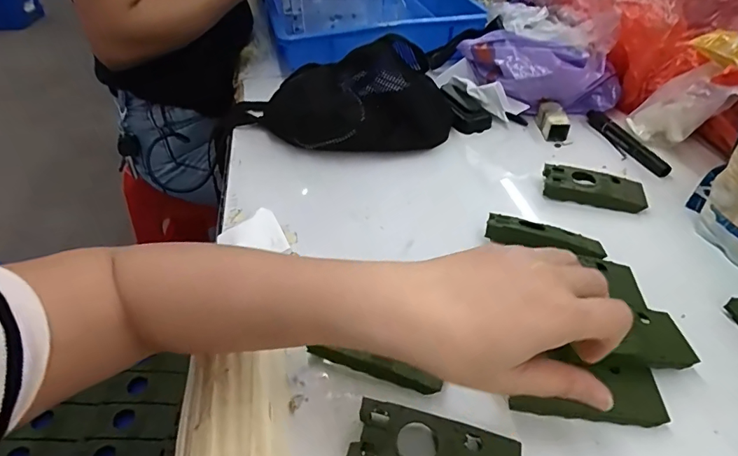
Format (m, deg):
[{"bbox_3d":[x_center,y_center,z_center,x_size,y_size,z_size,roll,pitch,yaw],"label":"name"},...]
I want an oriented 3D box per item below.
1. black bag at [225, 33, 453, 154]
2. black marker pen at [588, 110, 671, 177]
[{"bbox_3d":[-0.042,-0.168,0.573,0.293,0.089,0.121,3,42,2],"label":"black bag"},{"bbox_3d":[0.323,-0.109,0.577,0.023,0.019,0.143,-10,43,-12],"label":"black marker pen"}]

